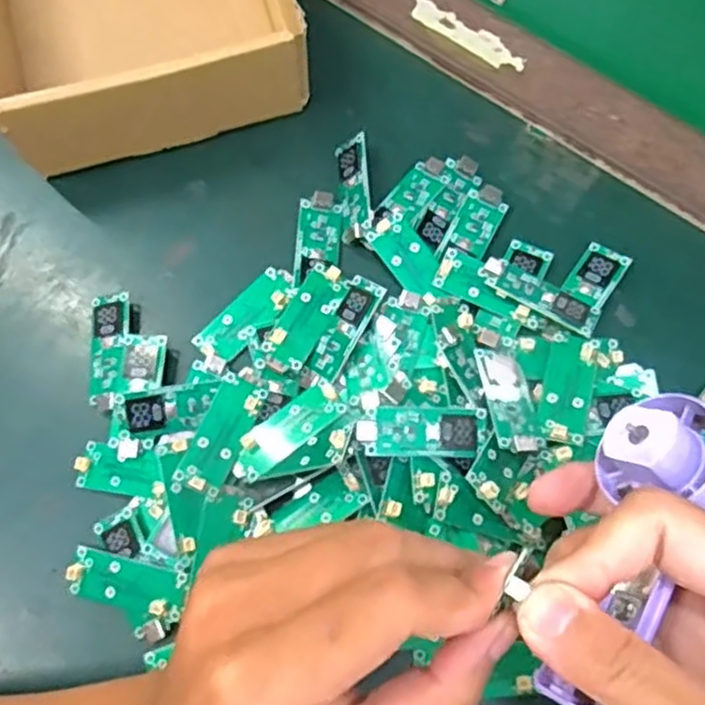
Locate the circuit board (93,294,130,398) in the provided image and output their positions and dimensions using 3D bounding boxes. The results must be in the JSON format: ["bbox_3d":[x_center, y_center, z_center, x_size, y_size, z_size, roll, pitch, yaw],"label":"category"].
[{"bbox_3d":[-0.104,-0.003,0.314,0.016,0.007,0.044,-3,74,0],"label":"circuit board"}]

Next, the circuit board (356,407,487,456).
[{"bbox_3d":[0.027,0.031,0.283,0.049,0.004,0.018,1,79,-8],"label":"circuit board"}]

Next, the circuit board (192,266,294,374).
[{"bbox_3d":[-0.046,-0.016,0.316,0.051,0.006,0.022,-44,69,-10],"label":"circuit board"}]

